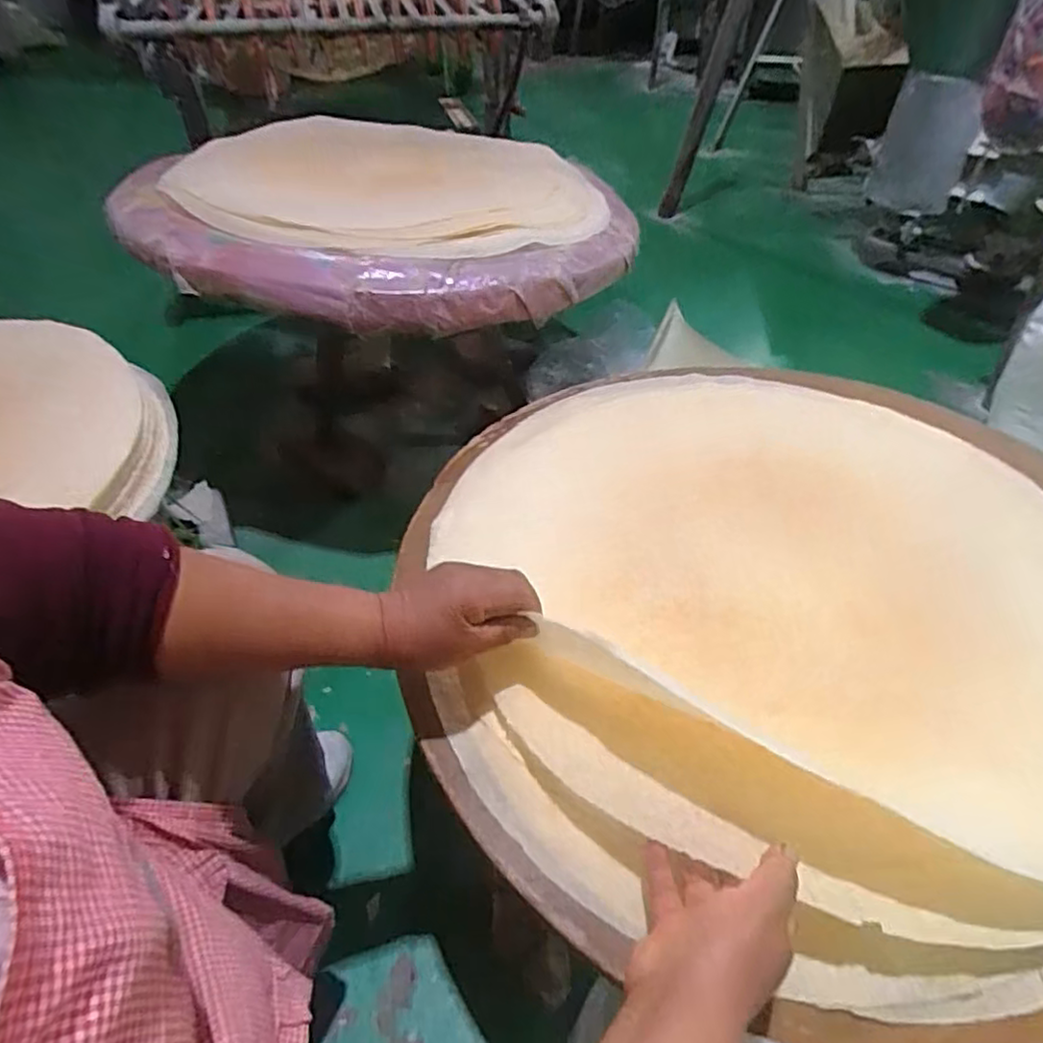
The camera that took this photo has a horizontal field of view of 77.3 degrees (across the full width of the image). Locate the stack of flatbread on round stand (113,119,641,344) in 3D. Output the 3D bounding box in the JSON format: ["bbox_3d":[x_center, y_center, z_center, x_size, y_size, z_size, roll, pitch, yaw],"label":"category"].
[{"bbox_3d":[-0.212,-0.506,1.031,0.760,0.118,0.660,12,47,11],"label":"stack of flatbread on round stand"}]

